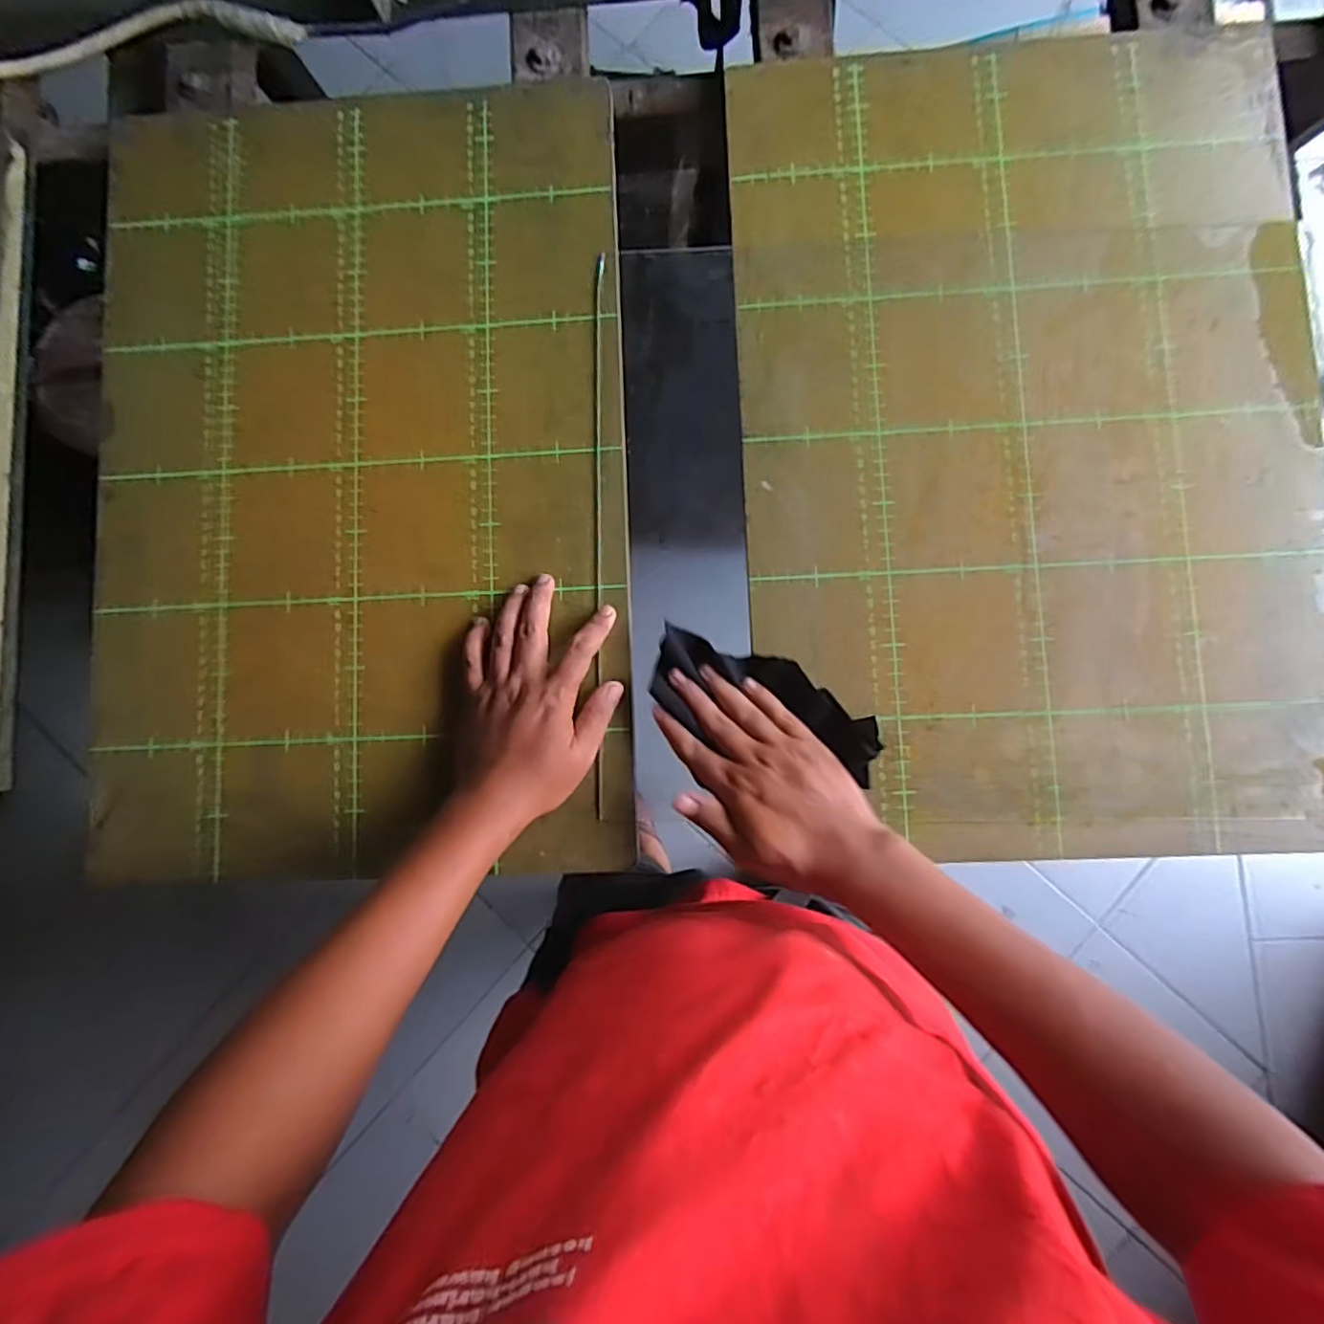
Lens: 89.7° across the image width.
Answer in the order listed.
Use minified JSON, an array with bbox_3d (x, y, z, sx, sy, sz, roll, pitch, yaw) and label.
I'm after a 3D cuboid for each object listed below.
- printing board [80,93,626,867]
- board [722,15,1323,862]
[{"bbox_3d":[-0.224,-0.137,0.494,0.385,0.018,0.573,-2,86,3],"label":"printing board"},{"bbox_3d":[0.257,-0.164,0.470,0.390,0.013,0.582,-2,86,3],"label":"board"}]

